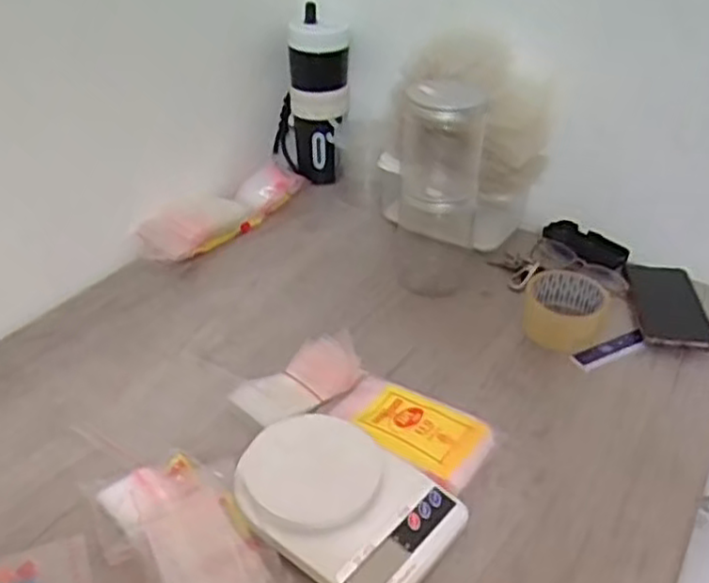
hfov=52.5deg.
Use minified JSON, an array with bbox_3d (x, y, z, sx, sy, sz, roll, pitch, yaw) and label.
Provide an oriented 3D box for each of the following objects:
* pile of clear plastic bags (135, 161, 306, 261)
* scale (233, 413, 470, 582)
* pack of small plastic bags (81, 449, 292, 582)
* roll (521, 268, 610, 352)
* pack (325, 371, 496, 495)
[{"bbox_3d":[-0.168,-0.106,0.966,0.066,0.052,0.256,25,41,29],"label":"pile of clear plastic bags"},{"bbox_3d":[-0.009,0.166,0.578,0.171,0.031,0.127,24,41,29],"label":"scale"},{"bbox_3d":[-0.141,0.185,0.567,0.096,0.026,0.179,-25,43,-32],"label":"pack of small plastic bags"},{"bbox_3d":[0.232,0.019,0.792,0.086,0.054,0.086,10,36,12],"label":"roll"},{"bbox_3d":[0.051,0.121,0.662,0.142,0.016,0.084,23,40,27],"label":"pack"}]

